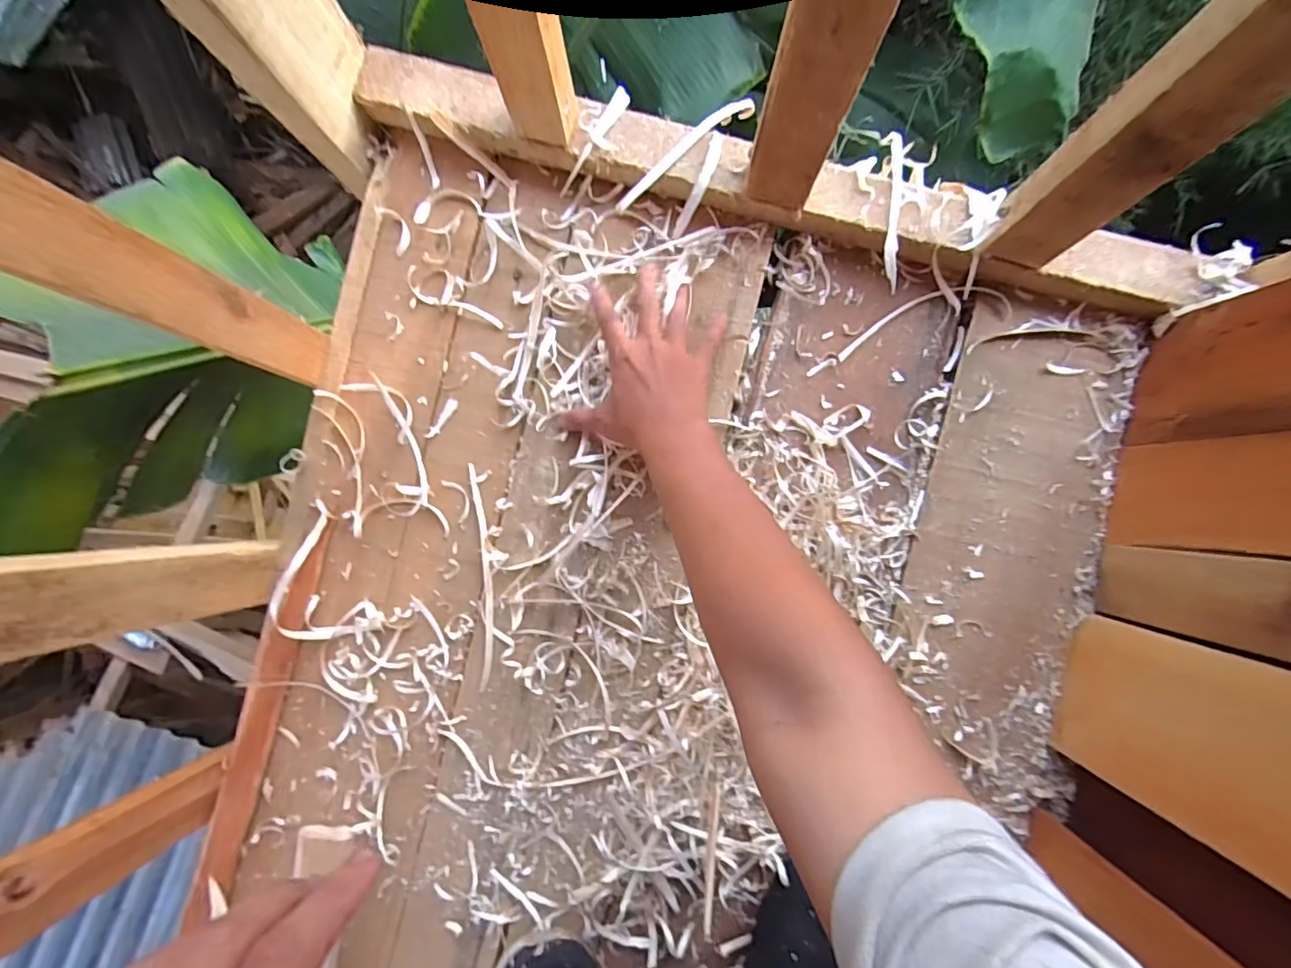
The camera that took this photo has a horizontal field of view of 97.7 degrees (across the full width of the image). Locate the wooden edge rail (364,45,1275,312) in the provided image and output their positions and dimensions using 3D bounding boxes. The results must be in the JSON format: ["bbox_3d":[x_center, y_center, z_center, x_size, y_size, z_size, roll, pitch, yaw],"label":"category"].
[{"bbox_3d":[0.115,-0.252,0.485,0.740,0.049,0.069,14,89,3],"label":"wooden edge rail"}]

